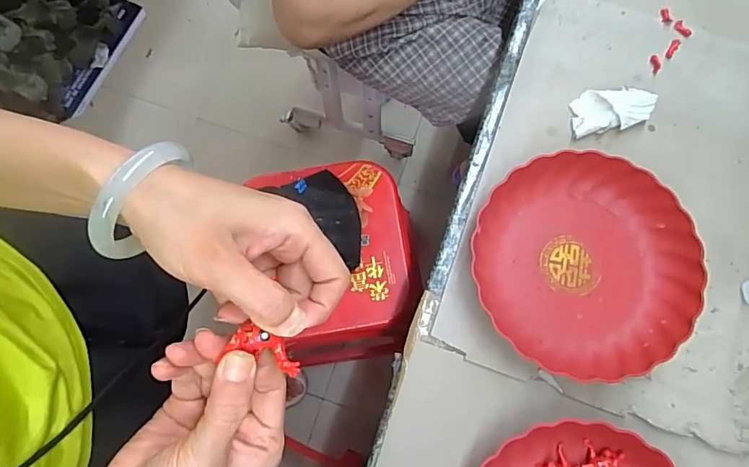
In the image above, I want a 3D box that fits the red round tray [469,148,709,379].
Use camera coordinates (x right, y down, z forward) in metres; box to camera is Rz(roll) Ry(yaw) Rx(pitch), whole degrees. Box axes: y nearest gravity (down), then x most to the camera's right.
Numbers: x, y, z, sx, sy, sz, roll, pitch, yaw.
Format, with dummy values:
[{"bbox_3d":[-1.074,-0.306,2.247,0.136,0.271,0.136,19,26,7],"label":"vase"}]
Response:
[{"bbox_3d":[0.227,0.033,0.529,0.236,0.040,0.240,4,78,0],"label":"red round tray"}]

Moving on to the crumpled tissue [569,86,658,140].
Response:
[{"bbox_3d":[0.286,-0.150,0.581,0.101,0.022,0.053,-11,78,-3],"label":"crumpled tissue"}]

